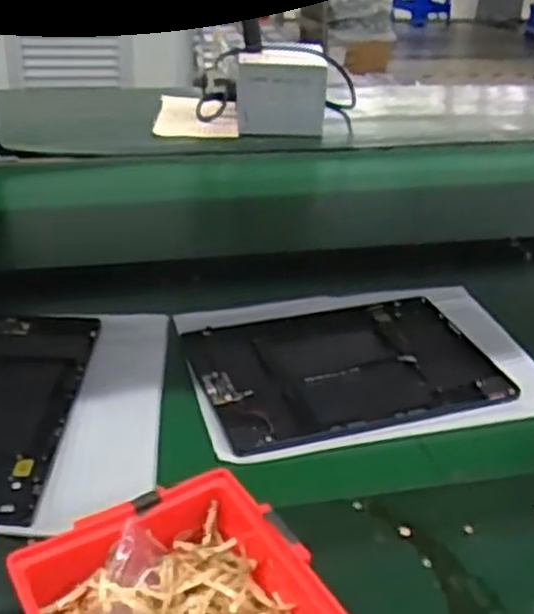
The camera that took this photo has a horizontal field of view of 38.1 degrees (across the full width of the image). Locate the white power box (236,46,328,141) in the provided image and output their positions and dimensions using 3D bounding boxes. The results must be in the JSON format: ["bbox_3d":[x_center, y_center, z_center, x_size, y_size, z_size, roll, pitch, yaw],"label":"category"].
[{"bbox_3d":[0.019,-0.315,1.128,0.128,0.112,0.068,3,30,-5],"label":"white power box"}]

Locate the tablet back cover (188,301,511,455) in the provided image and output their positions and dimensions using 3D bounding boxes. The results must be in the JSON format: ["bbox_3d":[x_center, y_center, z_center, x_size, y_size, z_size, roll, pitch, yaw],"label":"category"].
[{"bbox_3d":[0.061,0.046,0.634,0.232,0.011,0.167,-8,33,-18],"label":"tablet back cover"}]

